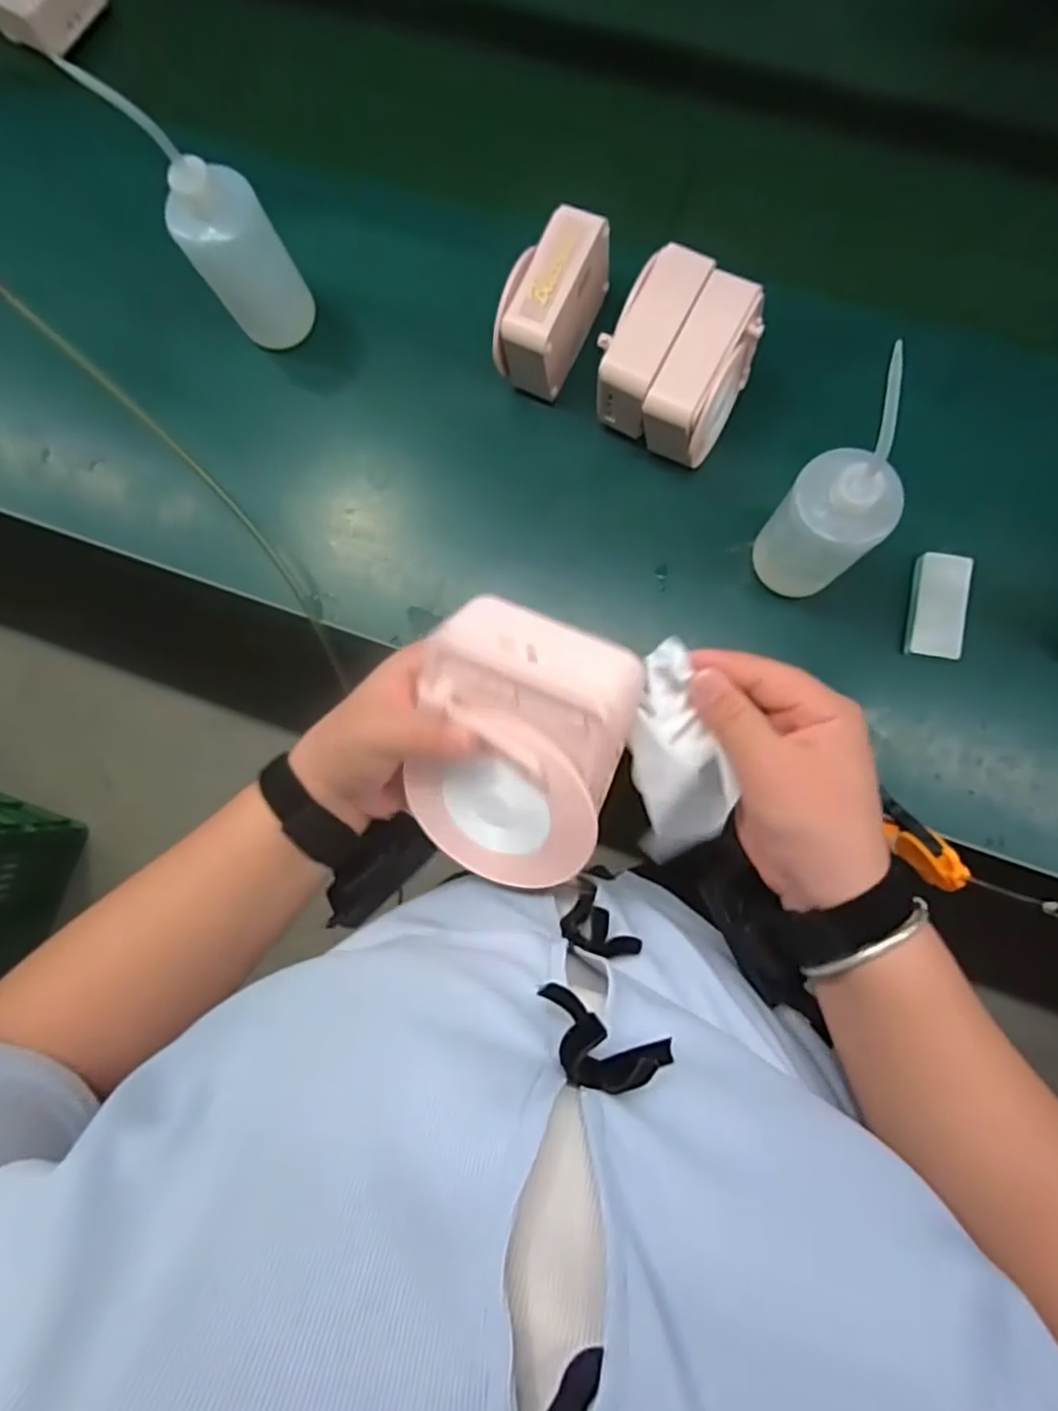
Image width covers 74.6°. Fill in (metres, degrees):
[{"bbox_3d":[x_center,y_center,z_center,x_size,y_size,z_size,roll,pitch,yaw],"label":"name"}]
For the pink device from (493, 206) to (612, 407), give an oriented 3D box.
[{"bbox_3d":[0.023,-0.351,0.621,0.060,0.109,0.130,27,87,7],"label":"pink device"}]

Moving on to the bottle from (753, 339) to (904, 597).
[{"bbox_3d":[0.228,-0.144,0.520,0.077,0.227,0.066,44,89,8],"label":"bottle"}]

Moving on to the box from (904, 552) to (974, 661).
[{"bbox_3d":[0.361,-0.086,0.613,0.043,0.022,0.091,8,84,6],"label":"box"}]

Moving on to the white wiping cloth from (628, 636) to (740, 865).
[{"bbox_3d":[0.075,0.030,0.357,0.044,0.027,0.119,-10,110,4],"label":"white wiping cloth"}]

